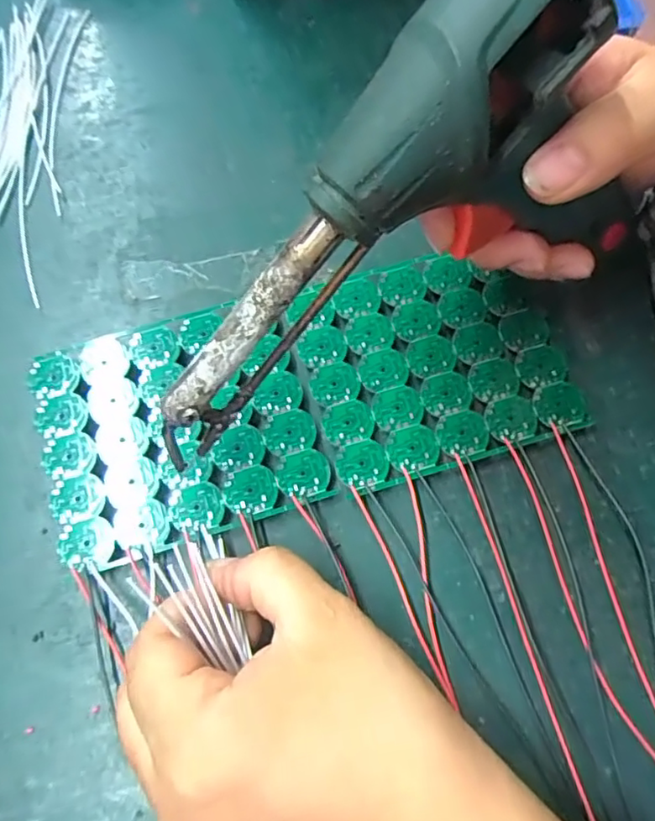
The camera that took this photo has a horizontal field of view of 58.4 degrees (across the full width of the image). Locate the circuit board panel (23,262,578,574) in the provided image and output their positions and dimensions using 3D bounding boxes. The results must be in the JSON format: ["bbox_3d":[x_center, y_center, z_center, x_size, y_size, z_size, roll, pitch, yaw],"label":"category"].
[{"bbox_3d":[-0.009,-0.008,0.249,0.216,0.009,0.093,-15,70,-6],"label":"circuit board panel"}]

